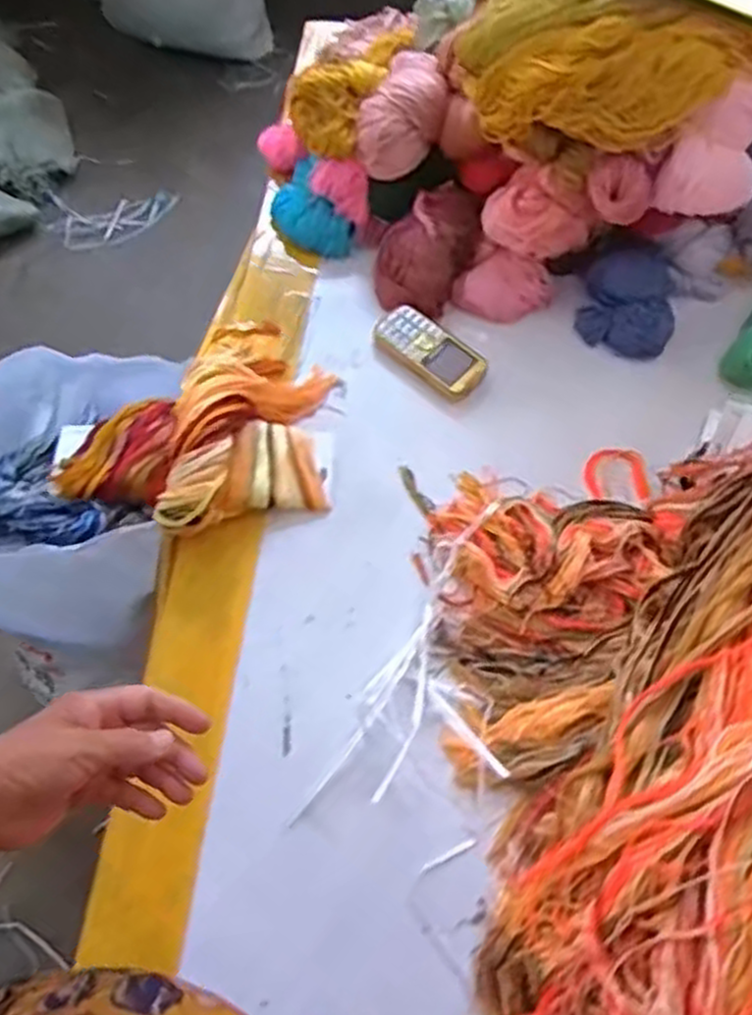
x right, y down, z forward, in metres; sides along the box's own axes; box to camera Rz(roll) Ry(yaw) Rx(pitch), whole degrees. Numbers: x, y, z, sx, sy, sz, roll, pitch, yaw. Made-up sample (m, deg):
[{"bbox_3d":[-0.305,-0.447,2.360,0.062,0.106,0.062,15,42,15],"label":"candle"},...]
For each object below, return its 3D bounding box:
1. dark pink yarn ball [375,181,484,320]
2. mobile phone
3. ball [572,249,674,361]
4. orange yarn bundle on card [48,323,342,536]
[{"bbox_3d":[0.054,-0.273,0.842,0.092,0.066,0.128,31,69,13],"label":"dark pink yarn ball"},{"bbox_3d":[0.057,-0.164,0.819,0.126,0.010,0.061,41,71,16],"label":"mobile phone"},{"bbox_3d":[0.263,-0.213,0.823,0.095,0.057,0.110,4,65,1],"label":"ball"},{"bbox_3d":[-0.176,-0.093,0.760,0.261,0.077,0.227,-12,66,-6],"label":"orange yarn bundle on card"}]

